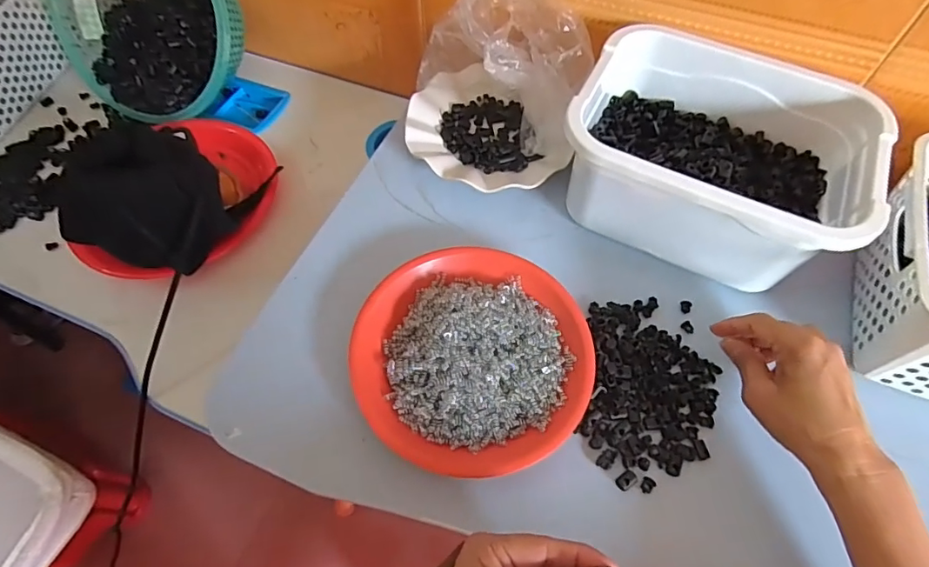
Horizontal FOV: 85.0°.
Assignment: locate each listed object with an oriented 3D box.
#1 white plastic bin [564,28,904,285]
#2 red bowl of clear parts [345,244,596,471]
[{"bbox_3d":[0.227,-0.116,0.474,0.248,0.105,0.194,22,62,12],"label":"white plastic bin"},{"bbox_3d":[0.007,0.057,0.430,0.192,0.042,0.193,0,60,0],"label":"red bowl of clear parts"}]

